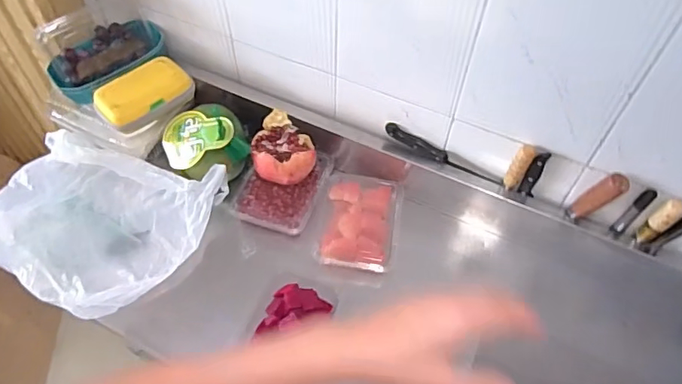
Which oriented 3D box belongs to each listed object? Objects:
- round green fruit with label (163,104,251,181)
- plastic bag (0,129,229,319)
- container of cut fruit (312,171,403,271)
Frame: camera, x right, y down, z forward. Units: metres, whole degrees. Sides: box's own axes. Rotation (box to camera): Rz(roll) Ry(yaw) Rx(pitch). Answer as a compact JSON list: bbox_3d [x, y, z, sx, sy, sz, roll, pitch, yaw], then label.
[{"bbox_3d":[-0.224,-0.076,0.852,0.132,0.130,0.108,-18,57,-14],"label":"round green fruit with label"},{"bbox_3d":[-0.392,0.047,0.821,0.319,0.101,0.265,18,55,10],"label":"plastic bag"},{"bbox_3d":[0.030,0.047,0.846,0.131,0.032,0.169,9,54,5],"label":"container of cut fruit"}]

